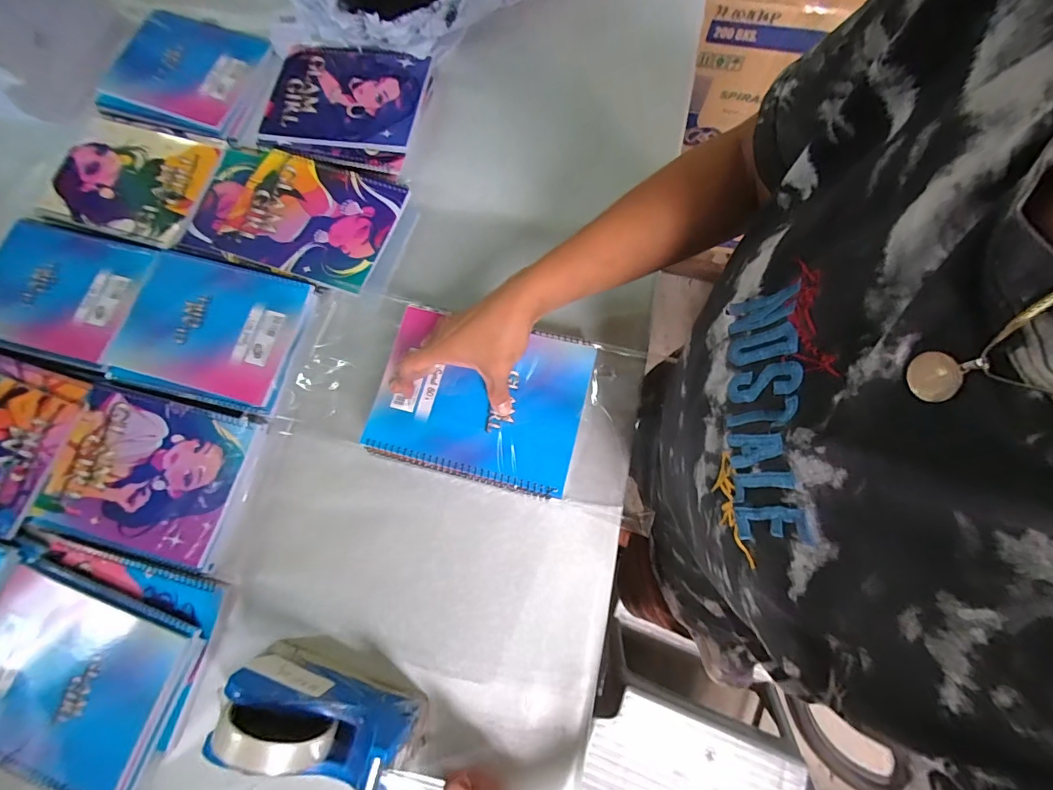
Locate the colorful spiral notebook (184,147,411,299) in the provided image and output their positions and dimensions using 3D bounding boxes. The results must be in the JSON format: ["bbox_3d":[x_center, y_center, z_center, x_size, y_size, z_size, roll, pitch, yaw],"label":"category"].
[{"bbox_3d":[-0.278,-0.220,0.540,0.249,0.015,0.149,20,77,5],"label":"colorful spiral notebook"}]

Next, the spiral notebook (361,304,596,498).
[{"bbox_3d":[-0.045,0.003,0.436,0.194,0.015,0.155,13,76,4],"label":"spiral notebook"}]

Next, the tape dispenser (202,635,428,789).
[{"bbox_3d":[-0.170,0.267,0.376,0.156,0.102,0.069,14,76,4],"label":"tape dispenser"}]

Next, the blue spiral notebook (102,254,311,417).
[{"bbox_3d":[-0.355,-0.075,0.507,0.209,0.012,0.153,14,76,4],"label":"blue spiral notebook"}]

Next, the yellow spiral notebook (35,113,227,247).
[{"bbox_3d":[-0.494,-0.270,0.562,0.192,0.007,0.150,17,77,5],"label":"yellow spiral notebook"}]

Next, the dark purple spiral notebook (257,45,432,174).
[{"bbox_3d":[-0.231,-0.374,0.570,0.203,0.016,0.162,12,76,4],"label":"dark purple spiral notebook"}]

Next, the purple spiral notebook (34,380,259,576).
[{"bbox_3d":[-0.394,0.079,0.468,0.197,0.014,0.152,14,76,4],"label":"purple spiral notebook"}]

